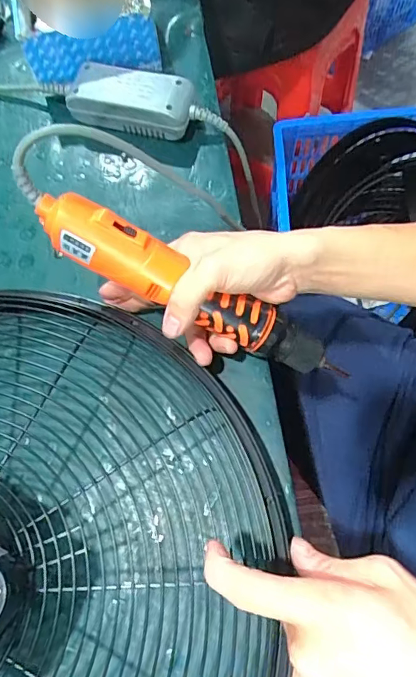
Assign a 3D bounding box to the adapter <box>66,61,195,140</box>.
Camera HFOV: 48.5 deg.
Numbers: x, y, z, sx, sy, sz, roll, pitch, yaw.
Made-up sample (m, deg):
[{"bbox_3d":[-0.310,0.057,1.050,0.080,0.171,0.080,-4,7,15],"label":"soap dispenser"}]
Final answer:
[{"bbox_3d":[-0.078,-0.243,0.472,0.129,0.043,0.053,13,71,8],"label":"adapter"}]

